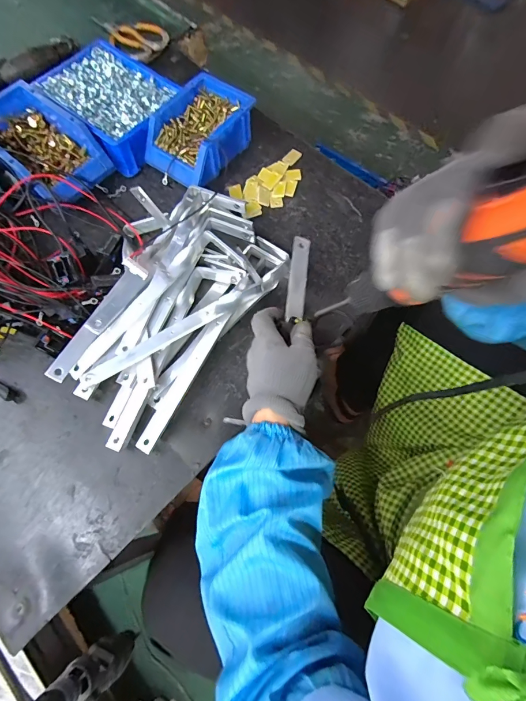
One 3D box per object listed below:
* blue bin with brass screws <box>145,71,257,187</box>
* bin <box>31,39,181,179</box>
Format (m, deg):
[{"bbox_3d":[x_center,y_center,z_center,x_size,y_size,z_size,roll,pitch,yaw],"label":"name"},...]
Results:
[{"bbox_3d":[-0.096,-0.328,0.544,0.122,0.071,0.153,38,74,14],"label":"blue bin with brass screws"},{"bbox_3d":[-0.237,-0.390,0.565,0.202,0.059,0.149,39,74,14],"label":"bin"}]

